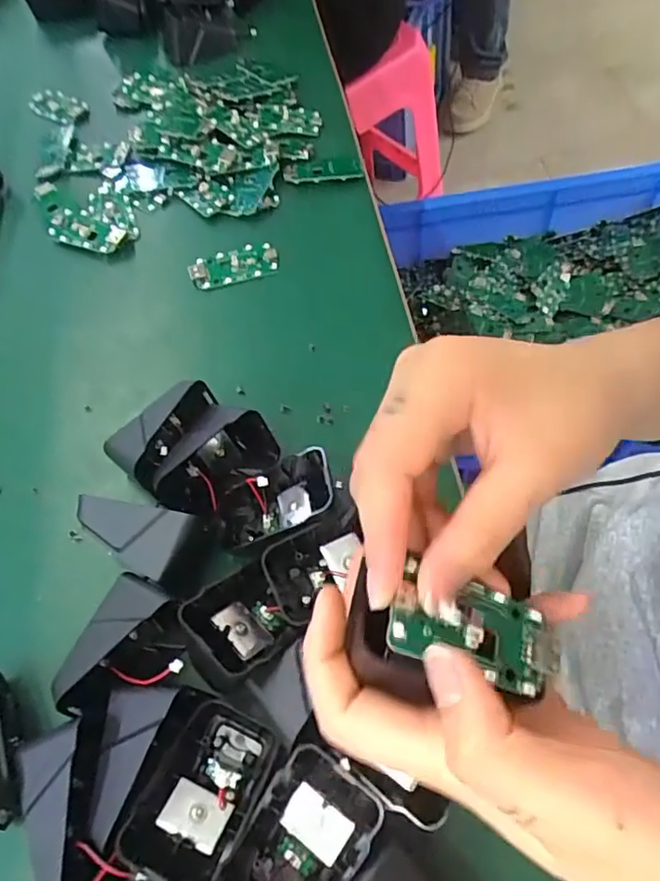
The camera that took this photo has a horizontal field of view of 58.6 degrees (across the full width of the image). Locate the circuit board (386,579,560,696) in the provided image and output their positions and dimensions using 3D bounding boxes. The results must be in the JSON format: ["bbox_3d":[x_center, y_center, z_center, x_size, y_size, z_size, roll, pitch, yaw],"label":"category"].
[{"bbox_3d":[0.049,0.063,0.193,0.064,0.004,0.030,18,60,-19],"label":"circuit board"}]

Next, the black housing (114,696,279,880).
[{"bbox_3d":[-0.055,0.151,0.255,0.046,0.031,0.066,19,66,17],"label":"black housing"}]

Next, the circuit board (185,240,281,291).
[{"bbox_3d":[-0.071,-0.129,0.433,0.064,0.005,0.033,-20,61,-4],"label":"circuit board"}]

